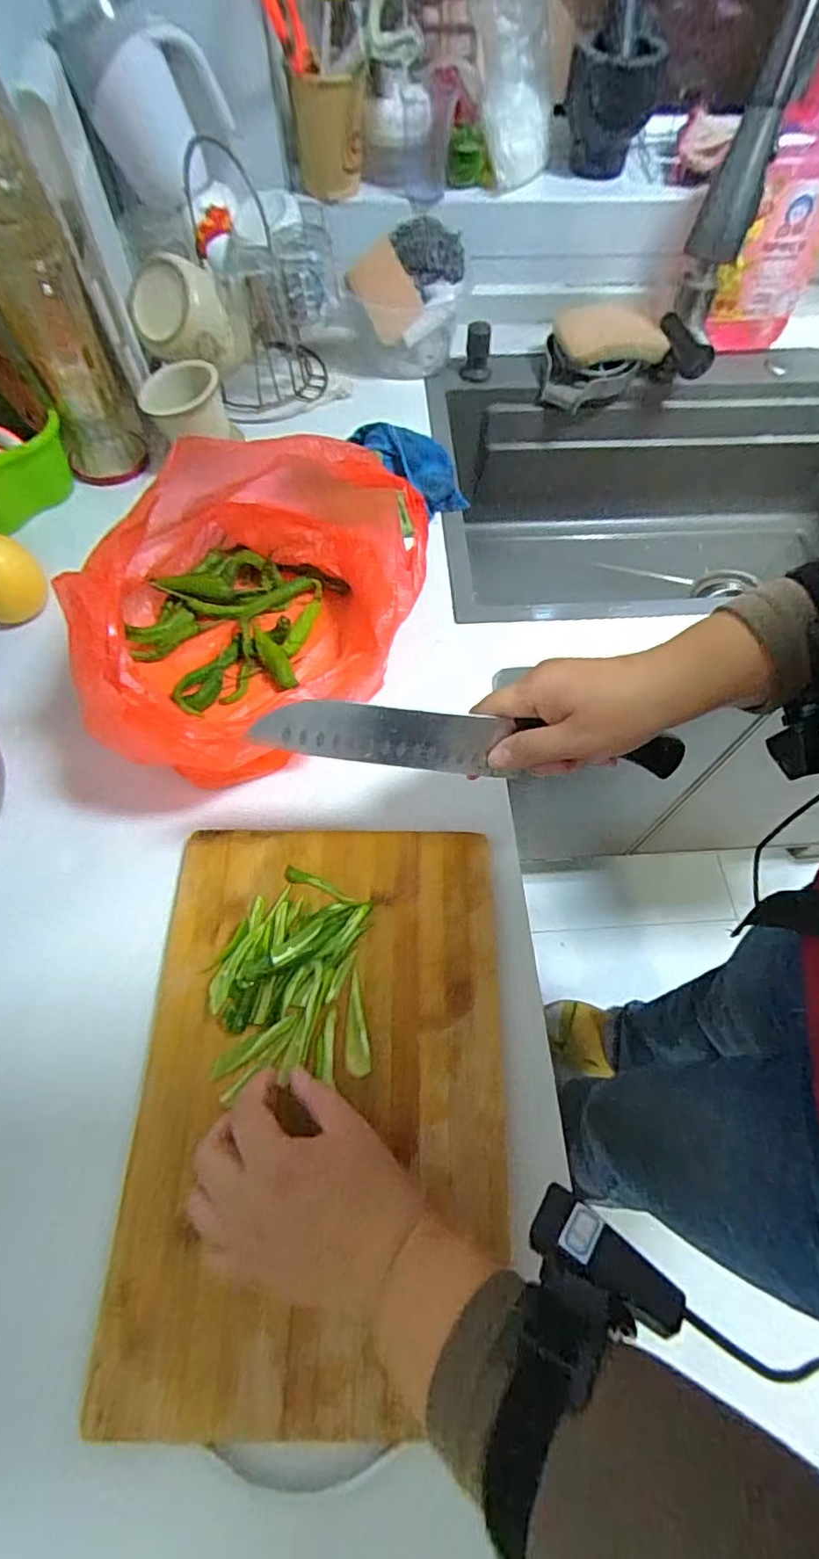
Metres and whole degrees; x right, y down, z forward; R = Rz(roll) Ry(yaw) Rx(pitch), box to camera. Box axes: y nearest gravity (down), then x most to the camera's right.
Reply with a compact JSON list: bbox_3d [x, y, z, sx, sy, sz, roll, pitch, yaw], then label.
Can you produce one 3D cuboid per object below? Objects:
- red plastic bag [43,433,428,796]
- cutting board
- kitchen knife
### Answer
[{"bbox_3d":[-0.134,-0.157,0.481,0.233,0.151,0.314,40,69,18],"label":"red plastic bag"},{"bbox_3d":[-0.054,0.189,0.369,0.225,0.026,0.341,2,63,-3],"label":"cutting board"},{"bbox_3d":[0.044,-0.022,0.373,0.272,0.036,0.022,3,62,-13],"label":"kitchen knife"}]

